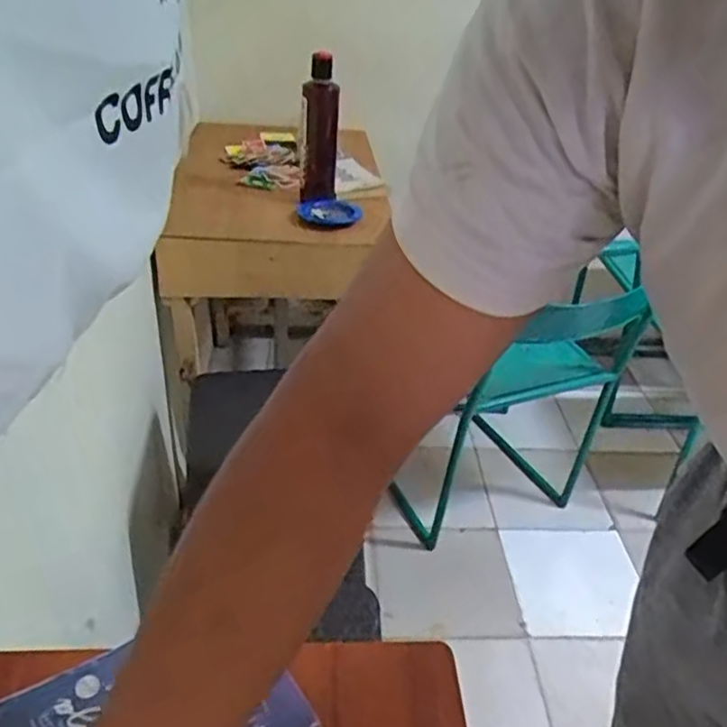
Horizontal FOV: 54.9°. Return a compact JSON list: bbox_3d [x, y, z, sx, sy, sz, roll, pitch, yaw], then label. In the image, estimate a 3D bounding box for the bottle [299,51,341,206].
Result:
[{"bbox_3d":[-0.087,-0.469,1.396,0.076,0.261,0.091,1,33,-6],"label":"bottle"}]

